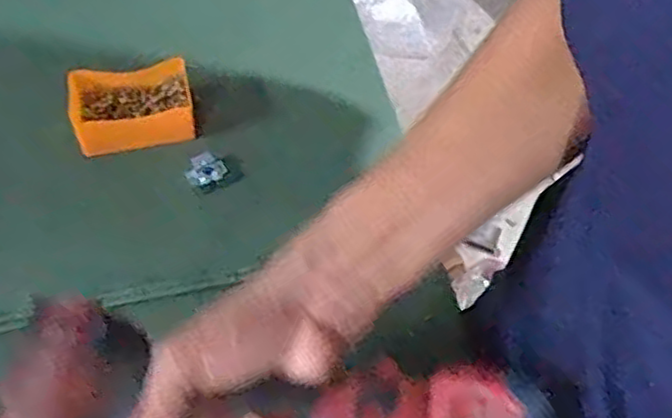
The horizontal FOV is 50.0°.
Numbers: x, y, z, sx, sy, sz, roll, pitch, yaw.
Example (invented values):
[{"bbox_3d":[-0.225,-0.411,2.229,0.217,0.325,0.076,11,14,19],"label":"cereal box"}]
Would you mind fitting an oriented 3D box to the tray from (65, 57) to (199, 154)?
[{"bbox_3d":[-0.164,-0.084,0.585,0.093,0.044,0.064,-10,55,-8],"label":"tray"}]

